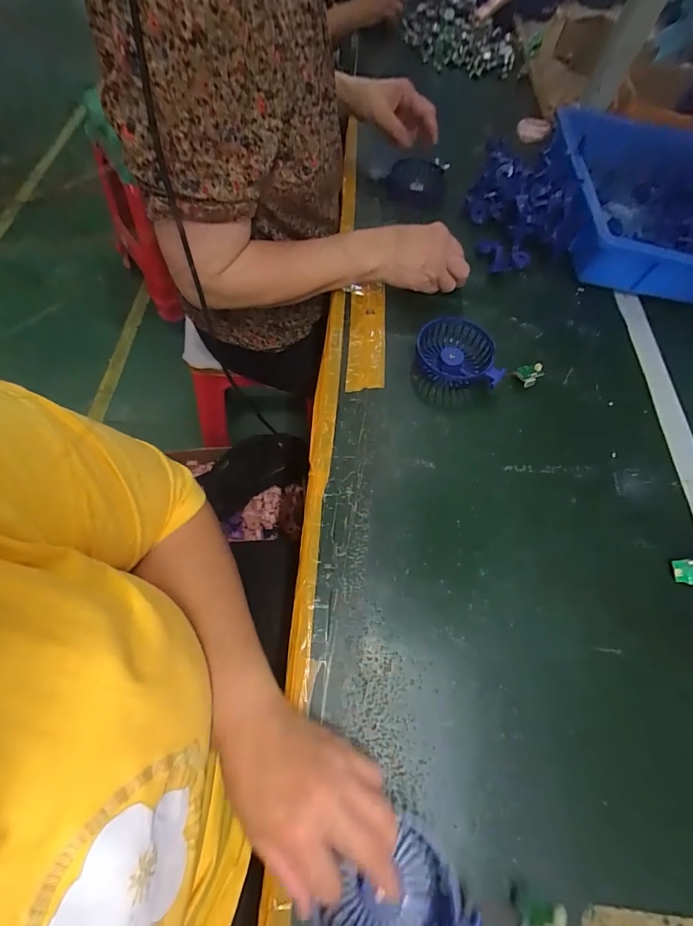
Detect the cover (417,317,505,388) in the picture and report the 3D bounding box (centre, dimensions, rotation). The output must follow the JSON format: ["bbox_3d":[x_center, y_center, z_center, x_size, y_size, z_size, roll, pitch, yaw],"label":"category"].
[{"bbox_3d":[0.134,-0.131,0.492,0.095,0.035,0.078,10,63,3],"label":"cover"}]

